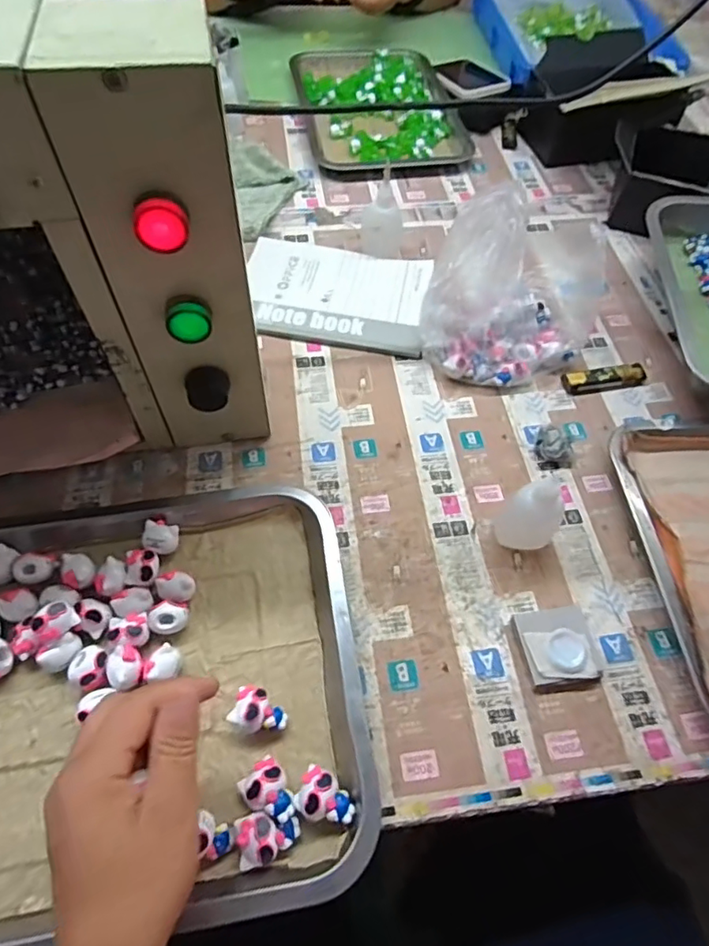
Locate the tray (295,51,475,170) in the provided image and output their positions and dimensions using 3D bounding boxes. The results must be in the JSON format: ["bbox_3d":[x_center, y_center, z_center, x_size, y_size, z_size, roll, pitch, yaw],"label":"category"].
[{"bbox_3d":[0.028,-0.510,0.750,0.199,0.019,0.269,-8,59,-7],"label":"tray"}]

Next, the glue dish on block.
[{"bbox_3d":[0.143,0.121,0.385,0.050,0.012,0.052,-6,59,-6],"label":"glue dish on block"}]

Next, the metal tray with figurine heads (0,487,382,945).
[{"bbox_3d":[-0.170,0.140,0.359,0.345,0.031,0.267,-7,60,-6],"label":"metal tray with figurine heads"}]

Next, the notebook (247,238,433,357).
[{"bbox_3d":[-0.021,-0.192,0.583,0.191,0.011,0.143,8,59,3],"label":"notebook"}]

